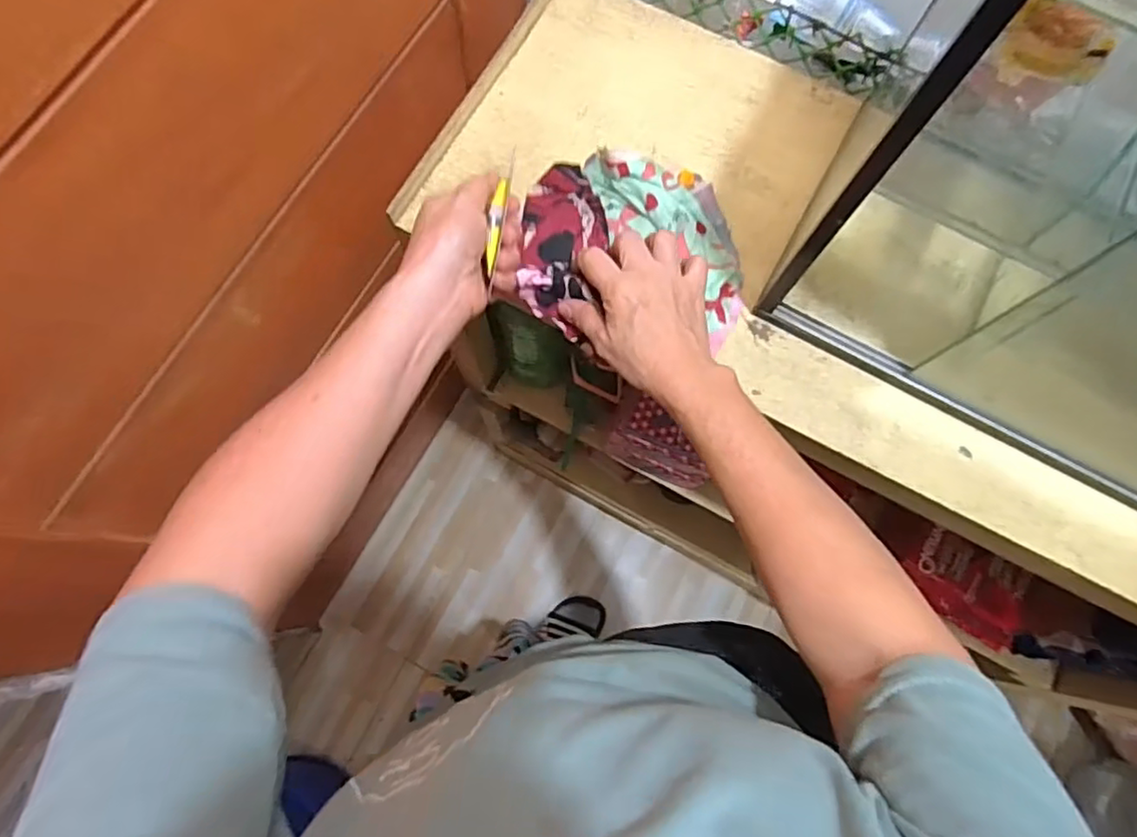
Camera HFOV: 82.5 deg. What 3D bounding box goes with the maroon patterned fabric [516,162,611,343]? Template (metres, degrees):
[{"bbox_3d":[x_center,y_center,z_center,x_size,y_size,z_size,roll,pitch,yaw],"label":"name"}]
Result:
[{"bbox_3d":[-0.004,-0.133,0.505,0.063,0.030,0.131,6,76,0],"label":"maroon patterned fabric"}]

